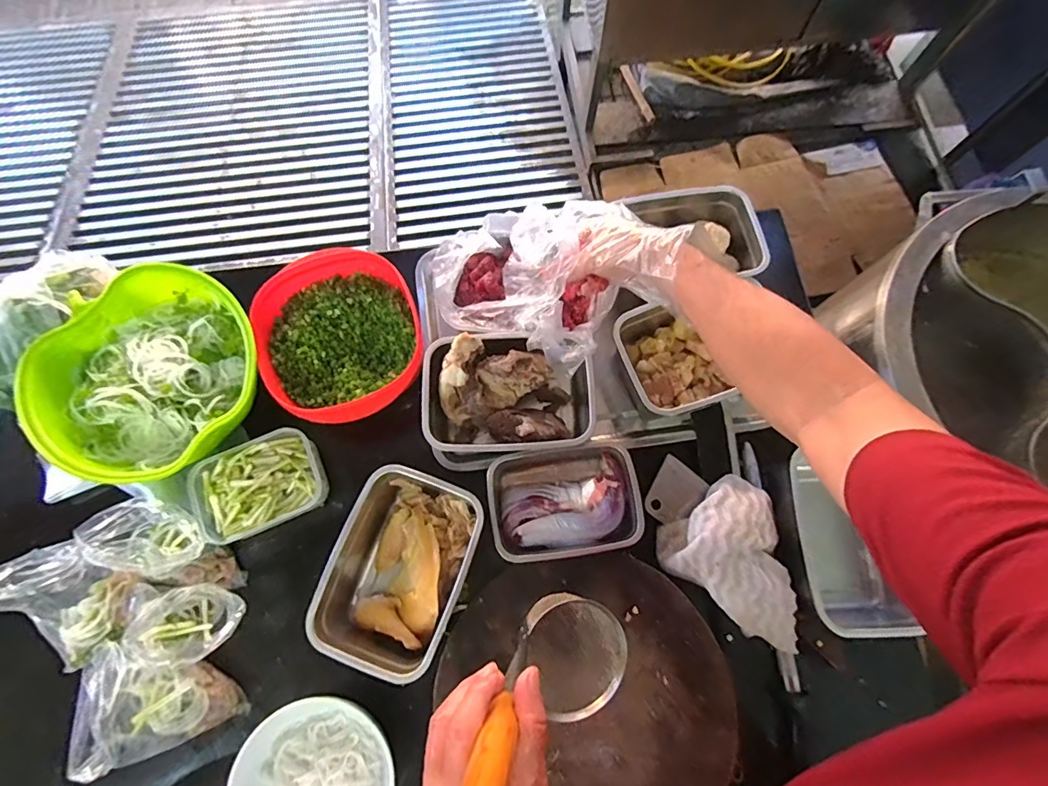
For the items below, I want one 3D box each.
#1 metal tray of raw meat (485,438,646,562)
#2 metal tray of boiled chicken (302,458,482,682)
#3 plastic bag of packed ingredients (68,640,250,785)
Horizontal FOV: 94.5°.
[{"bbox_3d":[0.051,0.140,0.636,0.188,0.058,0.140,-10,75,-3],"label":"metal tray of raw meat"},{"bbox_3d":[-0.149,0.213,0.599,0.151,0.087,0.217,20,75,5],"label":"metal tray of boiled chicken"},{"bbox_3d":[-0.411,0.340,0.525,0.088,0.155,0.129,-40,78,-11],"label":"plastic bag of packed ingredients"}]

